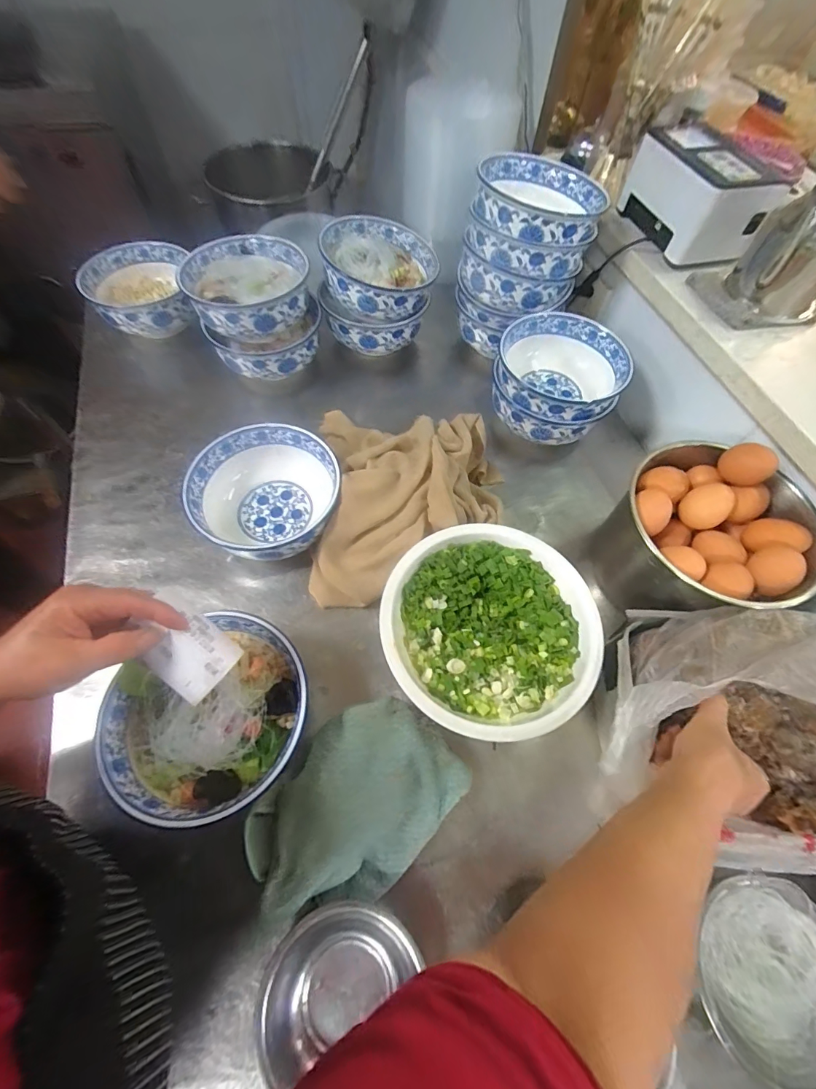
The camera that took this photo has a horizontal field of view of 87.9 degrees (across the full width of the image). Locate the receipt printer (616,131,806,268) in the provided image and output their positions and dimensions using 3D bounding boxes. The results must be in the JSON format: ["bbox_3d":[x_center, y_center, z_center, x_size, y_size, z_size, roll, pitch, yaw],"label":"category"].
[{"bbox_3d":[0.369,-0.440,0.538,0.101,0.089,0.162,-14,60,-10],"label":"receipt printer"}]

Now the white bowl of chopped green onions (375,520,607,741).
[{"bbox_3d":[0.088,0.086,0.454,0.207,0.066,0.224,1,58,-1],"label":"white bowl of chopped green onions"}]

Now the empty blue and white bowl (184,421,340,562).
[{"bbox_3d":[-0.166,-0.055,0.508,0.164,0.076,0.161,1,58,-1],"label":"empty blue and white bowl"}]

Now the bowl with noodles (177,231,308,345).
[{"bbox_3d":[-0.223,-0.359,0.599,0.166,0.067,0.167,-10,59,-8],"label":"bowl with noodles"}]

